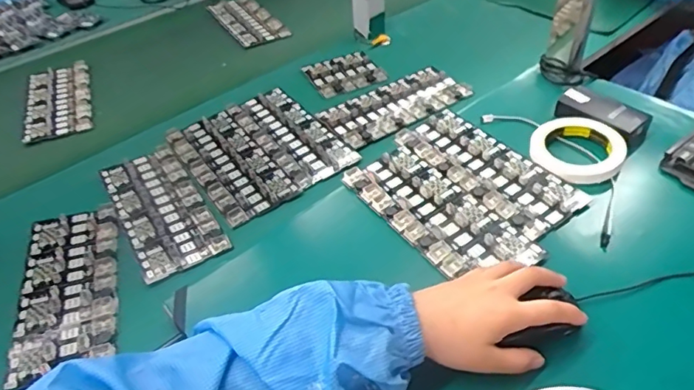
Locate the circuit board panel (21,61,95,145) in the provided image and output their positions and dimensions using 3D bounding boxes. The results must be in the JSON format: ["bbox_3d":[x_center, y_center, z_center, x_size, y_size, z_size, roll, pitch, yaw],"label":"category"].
[{"bbox_3d":[-0.474,-0.158,0.875,0.100,0.019,0.219,-16,44,-12],"label":"circuit board panel"}]

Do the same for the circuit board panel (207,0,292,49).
[{"bbox_3d":[-0.203,-0.355,1.074,0.106,0.013,0.232,-21,47,-25],"label":"circuit board panel"}]

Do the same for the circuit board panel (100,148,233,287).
[{"bbox_3d":[-0.232,0.015,0.659,0.096,0.006,0.225,-25,48,-21],"label":"circuit board panel"}]

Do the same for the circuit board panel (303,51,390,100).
[{"bbox_3d":[-0.003,-0.197,0.867,0.109,0.009,0.105,-21,47,-14],"label":"circuit board panel"}]

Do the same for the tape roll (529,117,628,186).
[{"bbox_3d":[0.277,-0.054,0.640,0.105,0.020,0.109,-2,43,2],"label":"tape roll"}]

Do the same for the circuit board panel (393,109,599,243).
[{"bbox_3d":[0.165,-0.032,0.641,0.097,0.022,0.234,-29,46,-23],"label":"circuit board panel"}]

